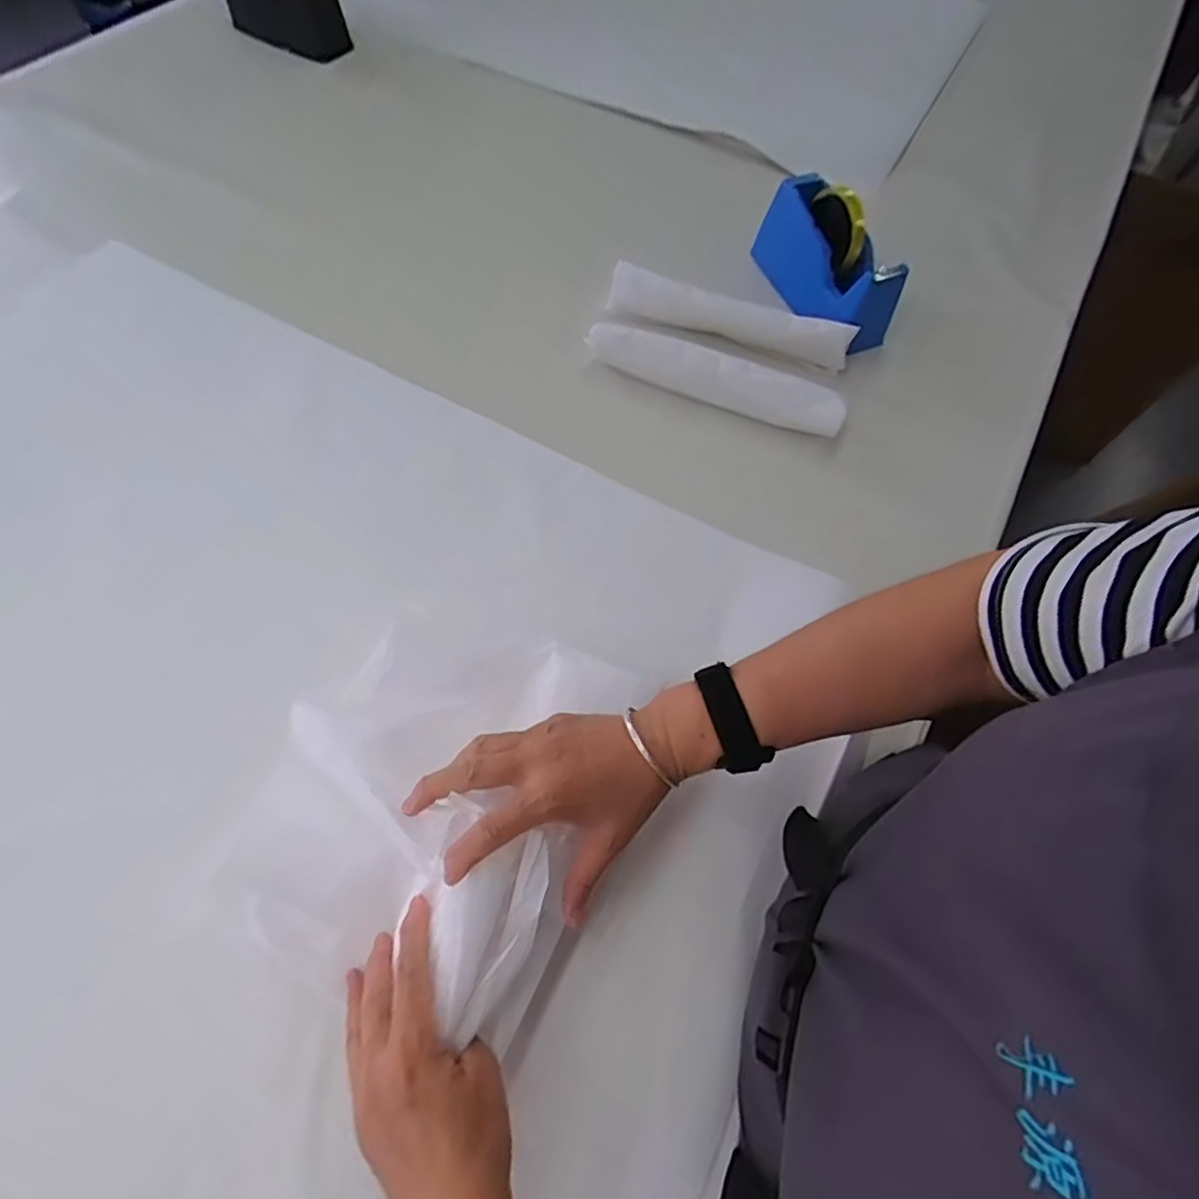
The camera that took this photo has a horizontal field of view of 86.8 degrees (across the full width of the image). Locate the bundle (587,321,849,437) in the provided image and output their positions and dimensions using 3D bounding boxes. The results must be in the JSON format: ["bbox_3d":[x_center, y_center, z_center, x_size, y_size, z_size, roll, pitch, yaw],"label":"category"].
[{"bbox_3d":[0.130,-0.249,0.701,0.283,0.047,0.047,18,63,6],"label":"bundle"}]

